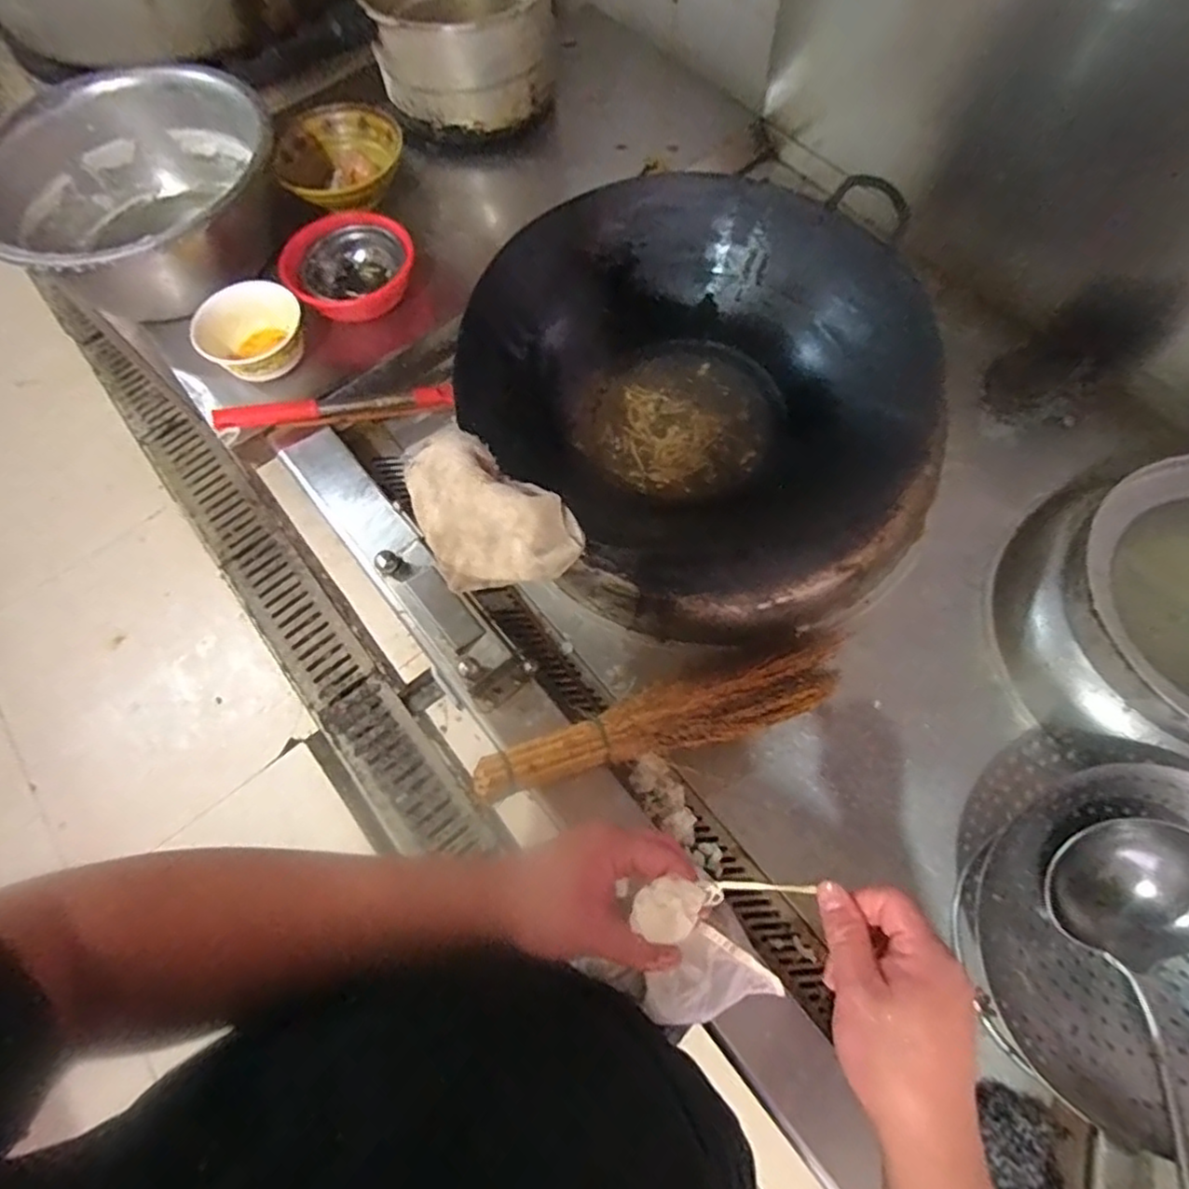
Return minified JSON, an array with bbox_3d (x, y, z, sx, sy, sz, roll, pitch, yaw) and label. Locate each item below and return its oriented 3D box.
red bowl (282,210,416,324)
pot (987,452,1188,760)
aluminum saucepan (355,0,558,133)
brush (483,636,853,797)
[{"bbox_3d":[-0.344,-0.461,0.934,0.171,0.074,0.137,-33,70,-10],"label":"red bowl"},{"bbox_3d":[0.611,0.021,0.666,0.324,0.156,0.307,-1,68,3],"label":"pot"},{"bbox_3d":[-0.191,-0.863,0.991,0.303,0.164,0.238,-2,68,2],"label":"aluminum saucepan"},{"bbox_3d":[0.076,0.129,0.678,0.408,0.047,0.072,-13,67,-16],"label":"brush"}]

